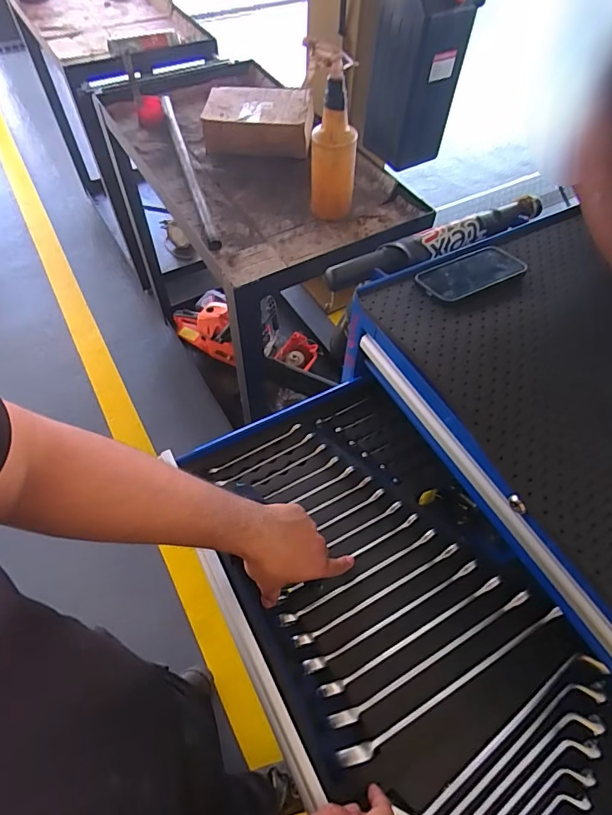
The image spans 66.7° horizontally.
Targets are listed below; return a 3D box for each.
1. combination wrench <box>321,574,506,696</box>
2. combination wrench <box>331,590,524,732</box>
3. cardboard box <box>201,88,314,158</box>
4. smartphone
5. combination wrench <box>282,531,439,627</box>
[{"bbox_3d":[0.127,0.265,0.540,0.250,0.012,0.014,-24,61,-16],"label":"combination wrench"},{"bbox_3d":[0.146,0.280,0.520,0.269,0.011,0.015,-23,61,-16],"label":"combination wrench"},{"bbox_3d":[-0.112,-0.680,1.106,0.251,0.091,0.131,6,57,3],"label":"cardboard box"},{"bbox_3d":[0.228,-0.186,0.641,0.151,0.012,0.075,-24,61,-16],"label":"smartphone"},{"bbox_3d":[0.070,0.210,0.578,0.223,0.011,0.013,-23,61,-16],"label":"combination wrench"}]

